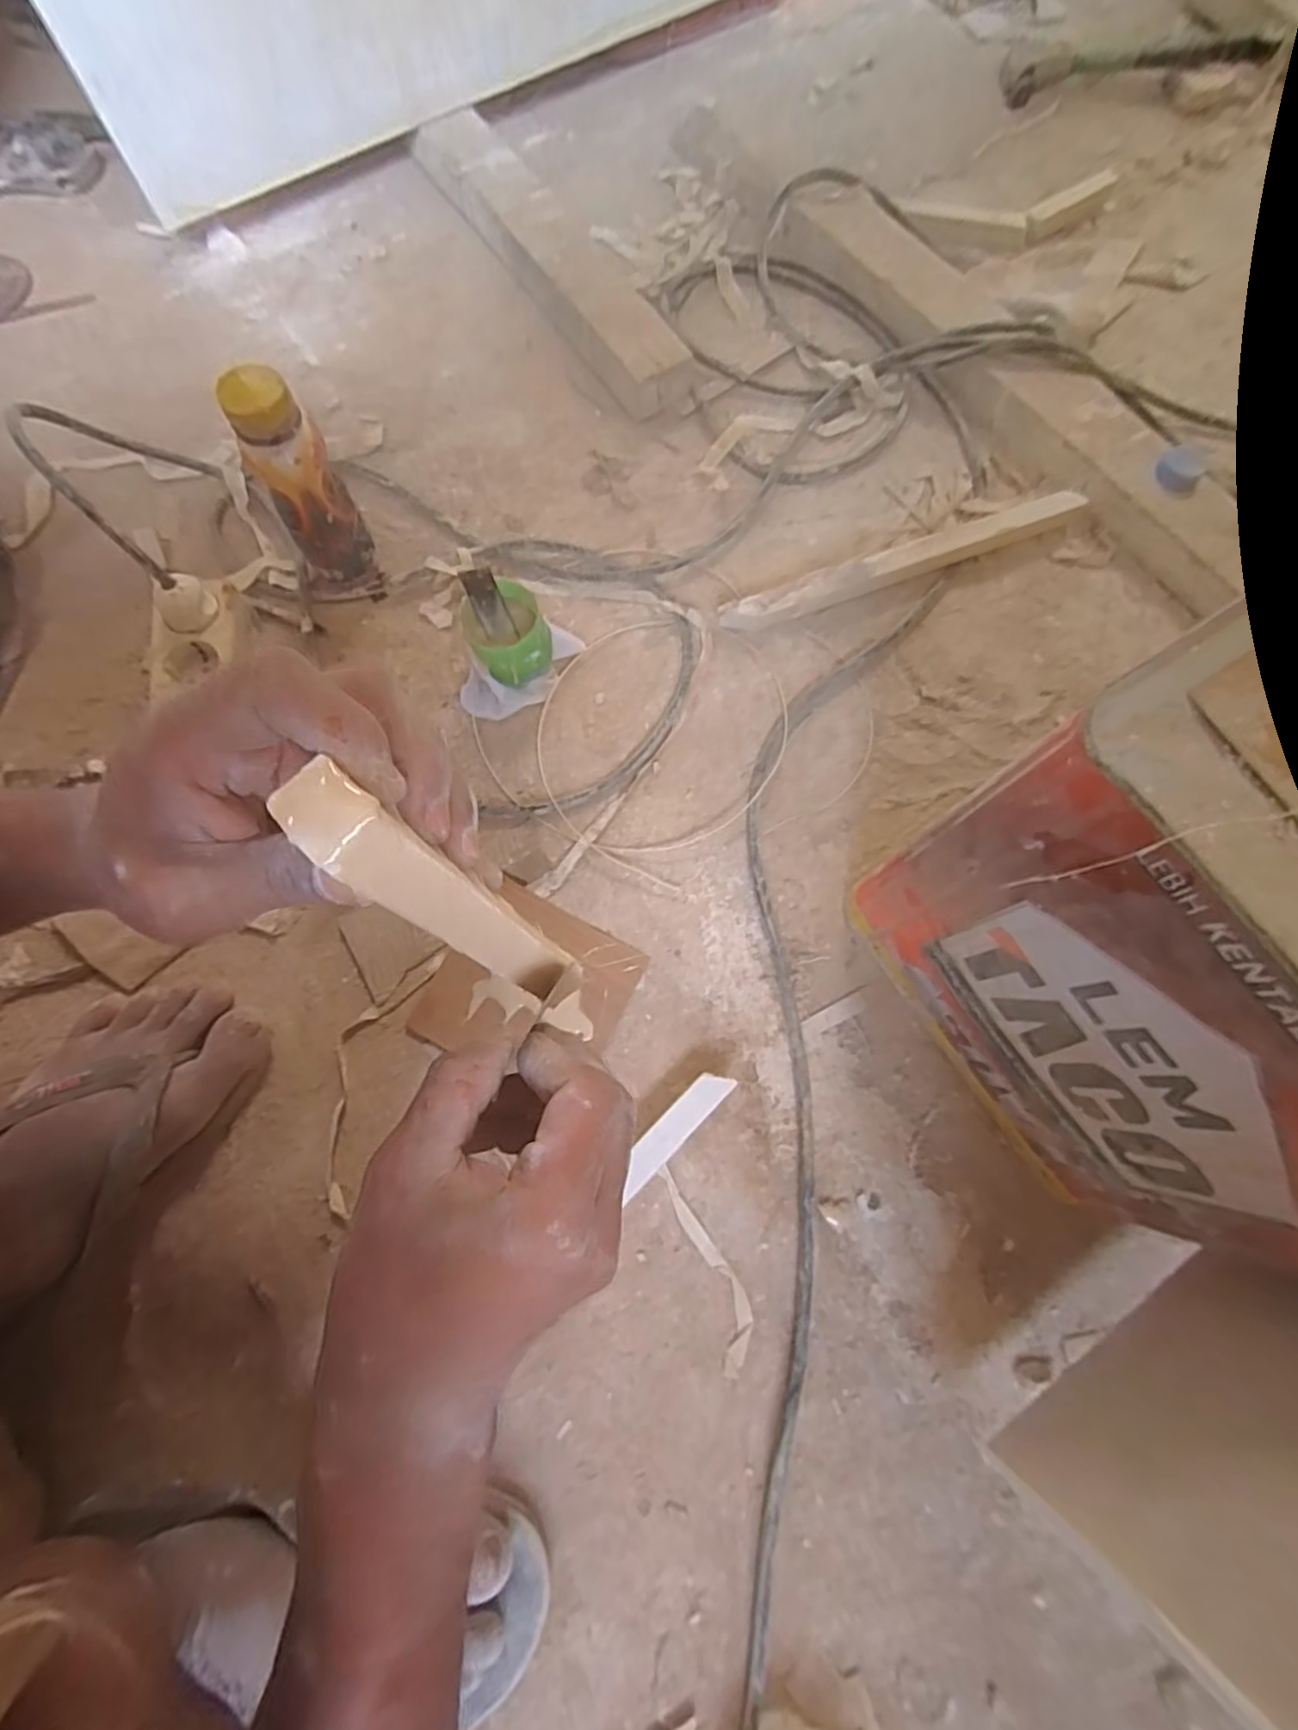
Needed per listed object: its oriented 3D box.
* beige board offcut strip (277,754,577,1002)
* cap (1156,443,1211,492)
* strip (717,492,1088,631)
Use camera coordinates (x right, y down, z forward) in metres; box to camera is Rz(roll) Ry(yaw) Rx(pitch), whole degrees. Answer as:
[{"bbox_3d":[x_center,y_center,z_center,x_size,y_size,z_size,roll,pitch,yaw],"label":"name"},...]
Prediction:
[{"bbox_3d":[-0.060,0.018,0.224,0.020,0.148,0.022,25,74,26],"label":"beige board offcut strip"},{"bbox_3d":[0.417,-0.310,0.526,0.032,0.019,0.032,0,74,-1],"label":"cap"},{"bbox_3d":[0.193,-0.233,0.523,0.290,0.029,0.022,-21,75,-7],"label":"strip"}]

